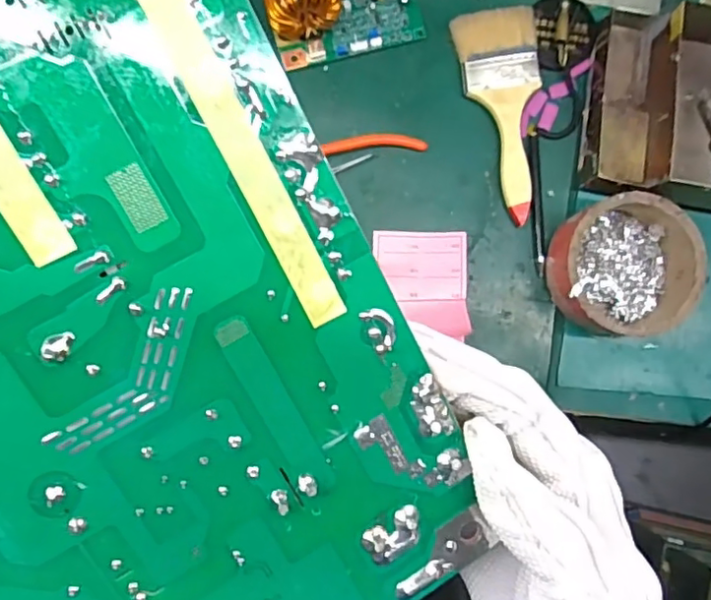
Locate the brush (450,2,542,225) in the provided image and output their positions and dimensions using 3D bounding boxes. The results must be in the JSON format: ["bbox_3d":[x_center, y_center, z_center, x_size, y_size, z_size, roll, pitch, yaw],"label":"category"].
[{"bbox_3d":[0.143,-0.174,0.556,0.071,0.018,0.195,-9,87,-4],"label":"brush"}]

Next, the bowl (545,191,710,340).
[{"bbox_3d":[0.240,-0.029,0.536,0.120,0.053,0.118,0,87,-3],"label":"bowl"}]

